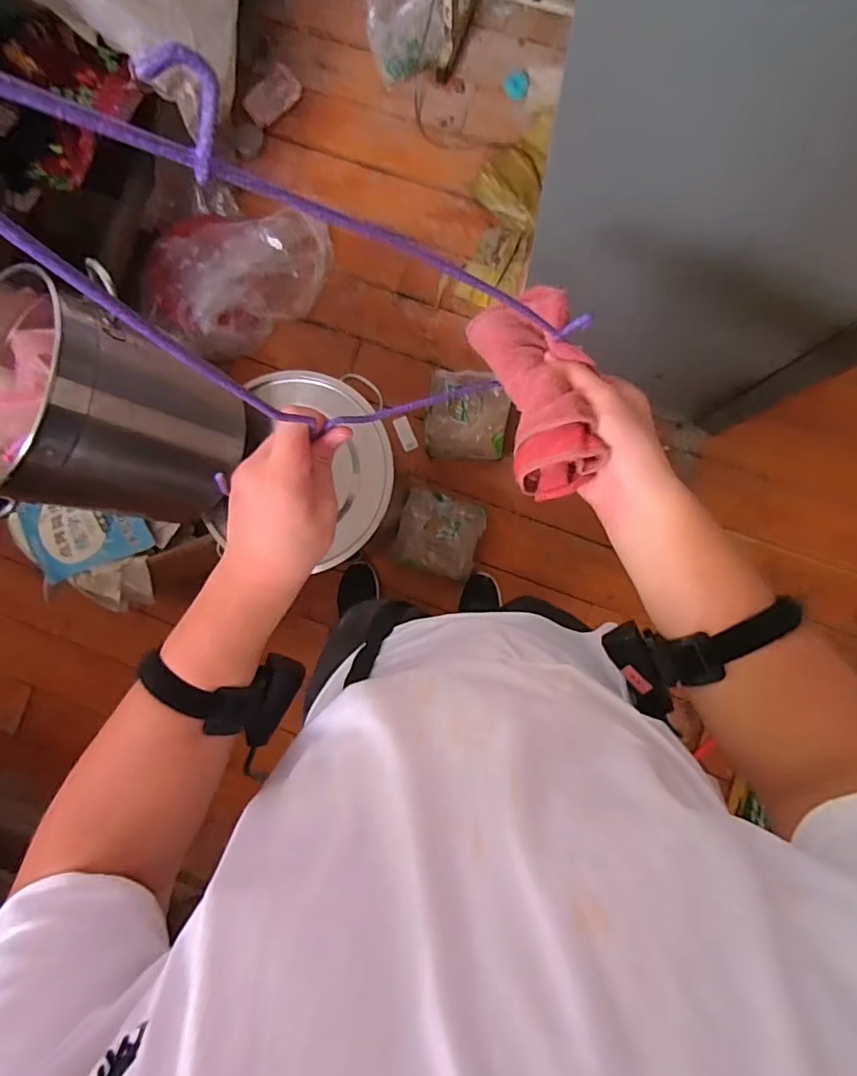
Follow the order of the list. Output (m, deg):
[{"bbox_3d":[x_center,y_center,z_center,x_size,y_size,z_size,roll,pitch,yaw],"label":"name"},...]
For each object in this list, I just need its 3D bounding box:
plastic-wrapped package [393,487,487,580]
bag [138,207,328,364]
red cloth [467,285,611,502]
[{"bbox_3d":[0.028,-0.011,1.378,0.212,0.166,0.204,13,89,4],"label":"plastic-wrapped package"},{"bbox_3d":[-0.531,-0.711,1.440,0.462,0.186,0.428,8,89,4],"label":"bag"},{"bbox_3d":[0.090,-0.124,0.423,0.078,0.041,0.175,-14,72,5],"label":"red cloth"}]

